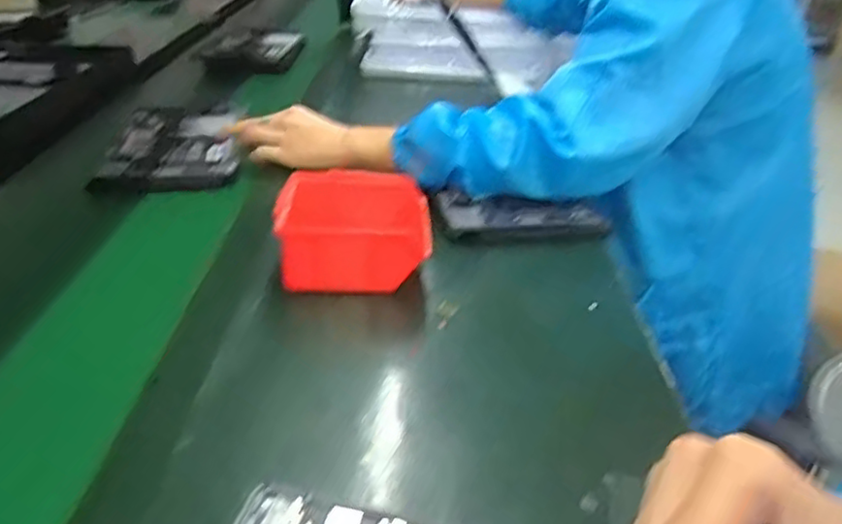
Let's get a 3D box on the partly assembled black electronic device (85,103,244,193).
[{"bbox_3d":[-0.324,-0.160,0.869,0.162,0.025,0.271,-5,32,-11],"label":"partly assembled black electronic device"}]

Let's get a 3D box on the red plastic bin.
[{"bbox_3d":[-0.061,-0.035,0.607,0.135,0.057,0.119,-1,31,-5],"label":"red plastic bin"}]

